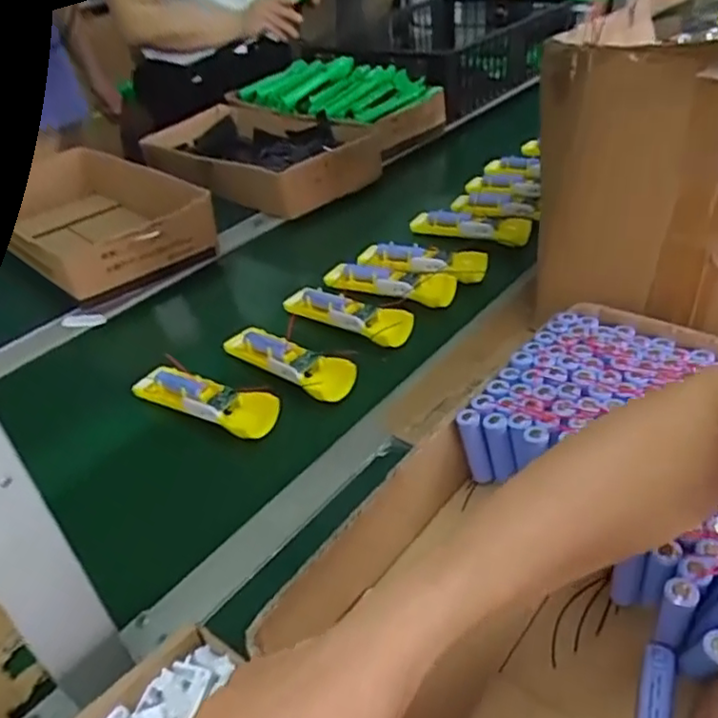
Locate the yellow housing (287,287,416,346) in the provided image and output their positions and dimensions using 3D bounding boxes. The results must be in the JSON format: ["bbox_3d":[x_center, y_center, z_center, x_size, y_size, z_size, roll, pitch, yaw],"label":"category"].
[{"bbox_3d":[-0.011,-0.051,0.724,0.165,0.030,0.045,21,46,32],"label":"yellow housing"}]

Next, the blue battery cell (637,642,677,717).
[{"bbox_3d":[0.173,0.200,0.379,0.017,0.015,0.067,11,41,23],"label":"blue battery cell"}]

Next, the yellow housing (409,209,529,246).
[{"bbox_3d":[0.149,-0.179,0.860,0.152,0.024,0.049,10,41,22],"label":"yellow housing"}]

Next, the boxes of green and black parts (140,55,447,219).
[{"bbox_3d":[-0.122,-0.392,1.088,0.389,0.118,0.370,25,47,35],"label":"boxes of green and black parts"}]

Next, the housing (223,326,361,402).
[{"bbox_3d":[-0.074,-0.003,0.670,0.158,0.020,0.052,25,47,35],"label":"housing"}]

